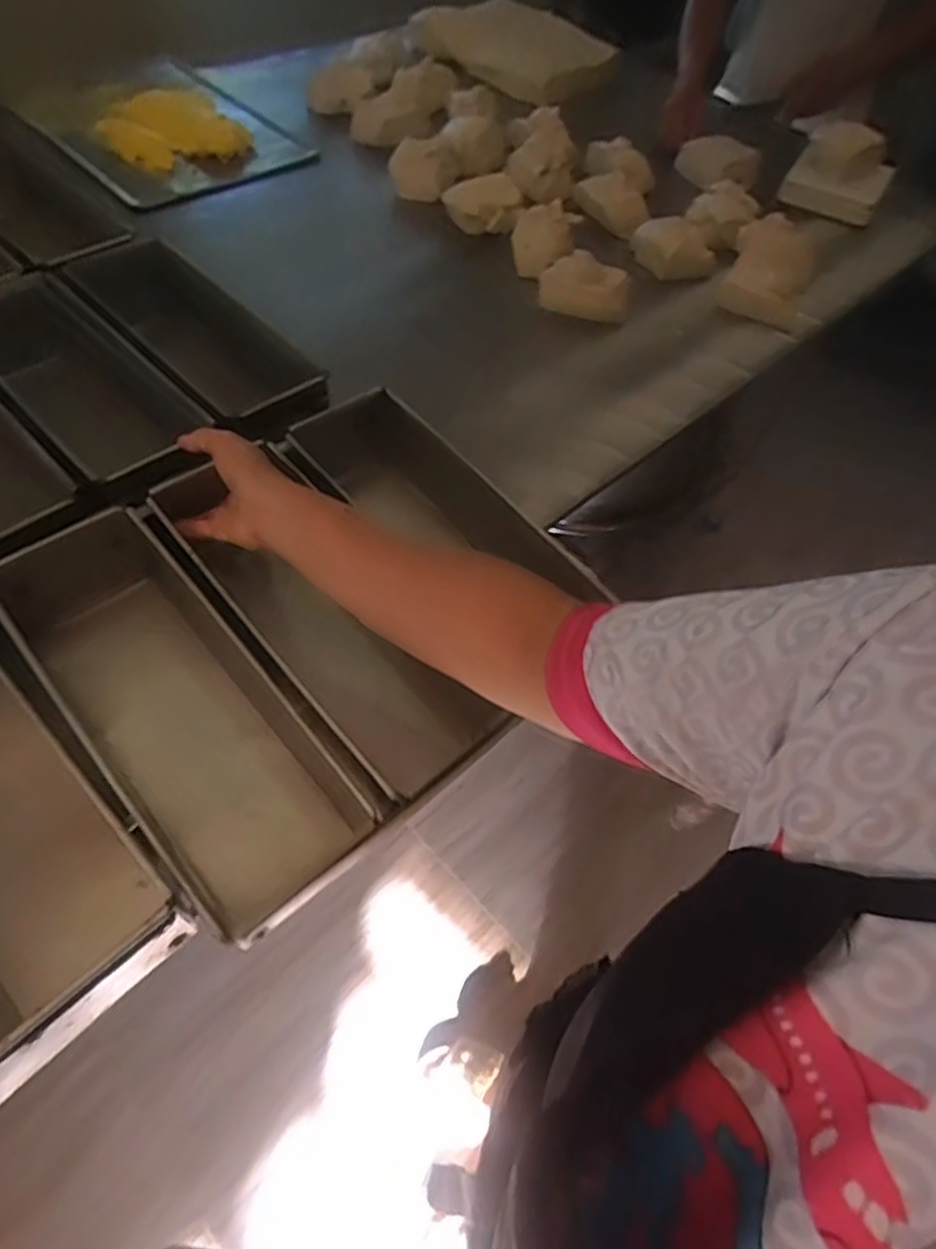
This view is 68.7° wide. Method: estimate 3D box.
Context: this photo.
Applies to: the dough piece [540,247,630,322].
[{"bbox_3d":[0.155,-0.441,0.894,0.113,0.054,0.075,15,51,11],"label":"dough piece"}]

